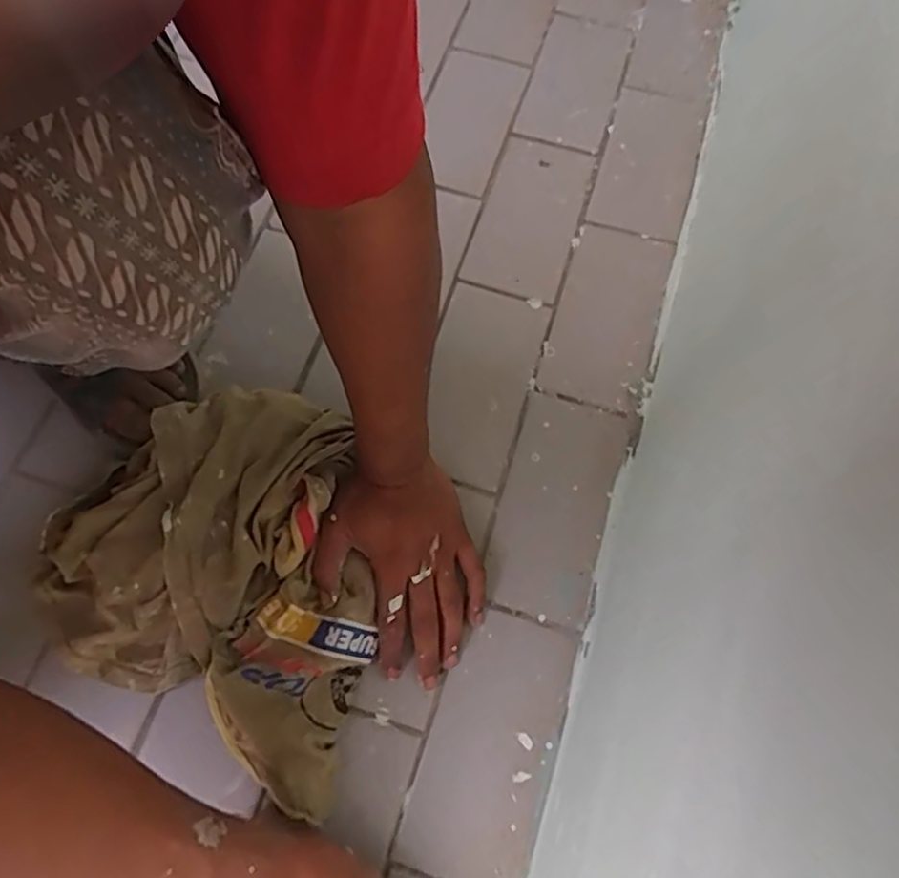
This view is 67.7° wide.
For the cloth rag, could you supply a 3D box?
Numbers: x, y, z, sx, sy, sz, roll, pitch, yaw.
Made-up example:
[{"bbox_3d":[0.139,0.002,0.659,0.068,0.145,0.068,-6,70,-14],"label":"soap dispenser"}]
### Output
[{"bbox_3d":[-0.169,0.090,0.532,0.280,0.056,0.257,27,70,9],"label":"cloth rag"}]

